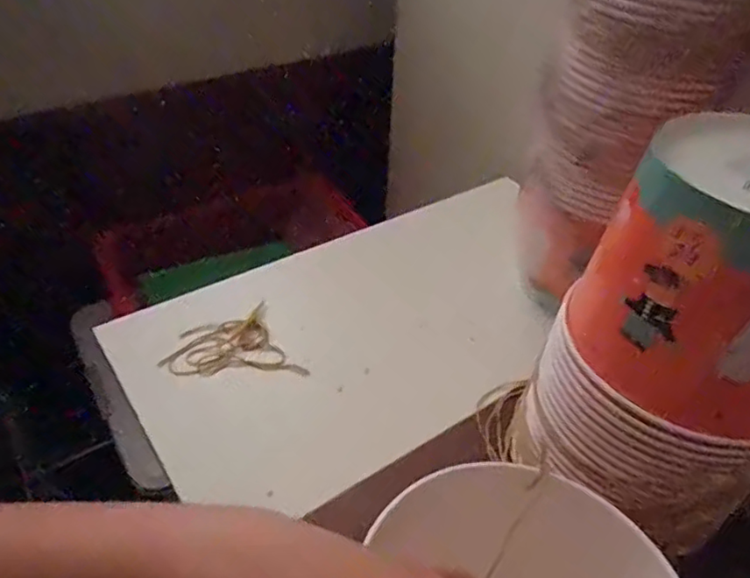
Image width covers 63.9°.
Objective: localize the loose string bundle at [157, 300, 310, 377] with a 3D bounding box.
[{"bbox_3d":[-0.139,0.065,0.577,0.113,0.010,0.095,-20,57,-20],"label":"loose string bundle"}]

